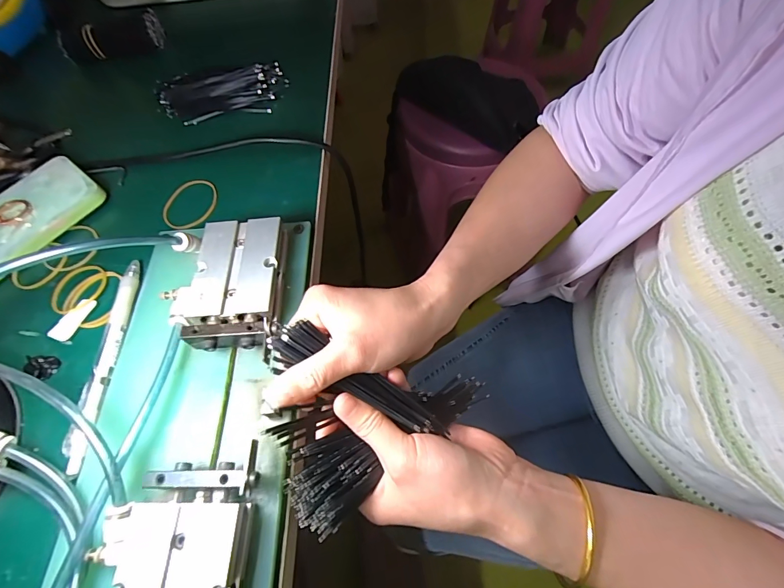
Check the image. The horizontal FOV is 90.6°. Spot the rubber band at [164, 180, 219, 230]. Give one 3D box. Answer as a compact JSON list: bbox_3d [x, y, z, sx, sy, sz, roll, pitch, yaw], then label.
[{"bbox_3d":[-0.170,-0.077,0.327,0.049,0.004,0.047,-1,62,3],"label":"rubber band"}]

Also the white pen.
[{"bbox_3d":[-0.190,0.041,0.259,0.013,0.007,0.142,-3,62,2],"label":"white pen"}]

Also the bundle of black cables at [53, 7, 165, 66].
[{"bbox_3d":[-0.312,-0.290,0.433,0.101,0.033,0.036,-10,62,-2],"label":"bundle of black cables"}]

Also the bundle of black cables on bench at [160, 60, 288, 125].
[{"bbox_3d":[-0.169,-0.200,0.382,0.123,0.020,0.065,-12,62,-3],"label":"bundle of black cables on bench"}]

